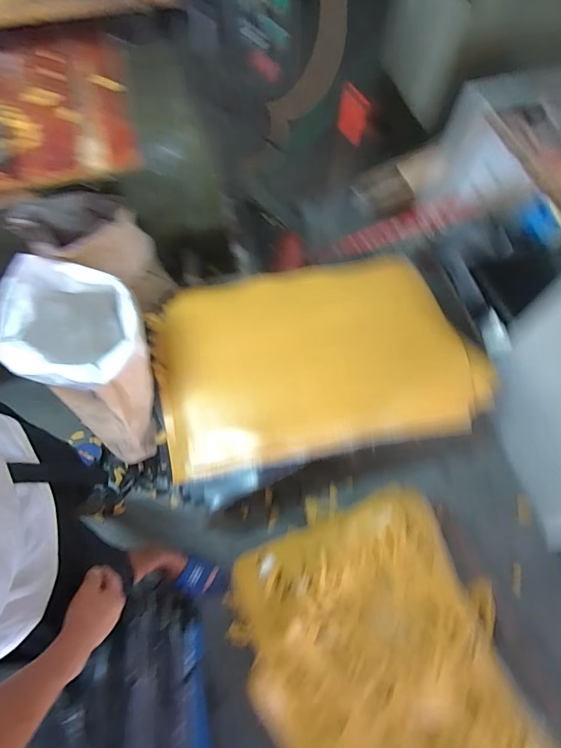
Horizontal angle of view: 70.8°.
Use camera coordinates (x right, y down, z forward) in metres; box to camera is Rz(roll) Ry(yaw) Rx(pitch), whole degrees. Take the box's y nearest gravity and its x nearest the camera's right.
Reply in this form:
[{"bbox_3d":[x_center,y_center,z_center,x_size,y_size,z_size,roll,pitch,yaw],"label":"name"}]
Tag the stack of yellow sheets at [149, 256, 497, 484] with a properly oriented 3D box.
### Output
[{"bbox_3d":[0.098,-0.056,1.266,0.972,0.076,0.624,-9,65,-3],"label":"stack of yellow sheets"}]

